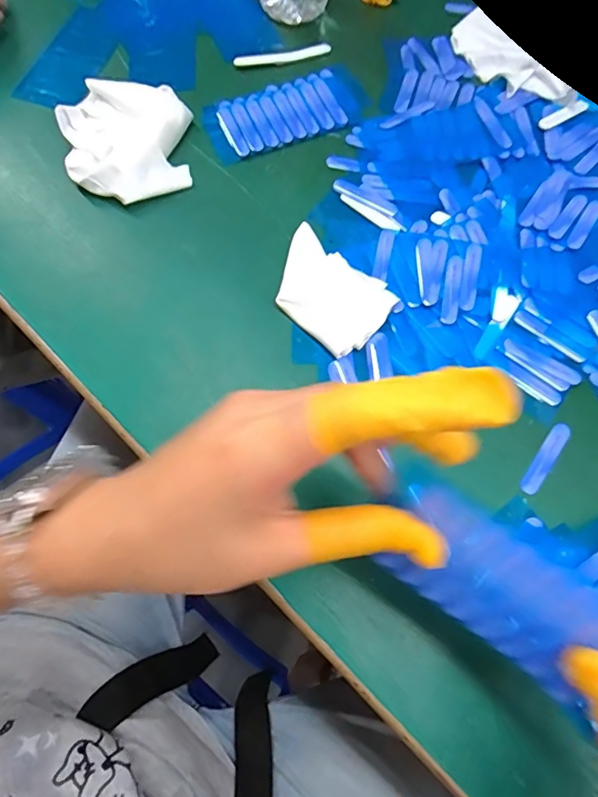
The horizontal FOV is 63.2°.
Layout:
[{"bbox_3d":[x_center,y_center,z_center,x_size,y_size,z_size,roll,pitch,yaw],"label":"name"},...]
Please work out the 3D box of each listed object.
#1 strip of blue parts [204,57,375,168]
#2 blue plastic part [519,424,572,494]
[{"bbox_3d":[-0.008,-0.228,0.383,0.132,0.004,0.065,-26,72,-10],"label":"strip of blue parts"},{"bbox_3d":[0.147,0.035,0.288,0.011,0.004,0.050,35,73,12],"label":"blue plastic part"}]

